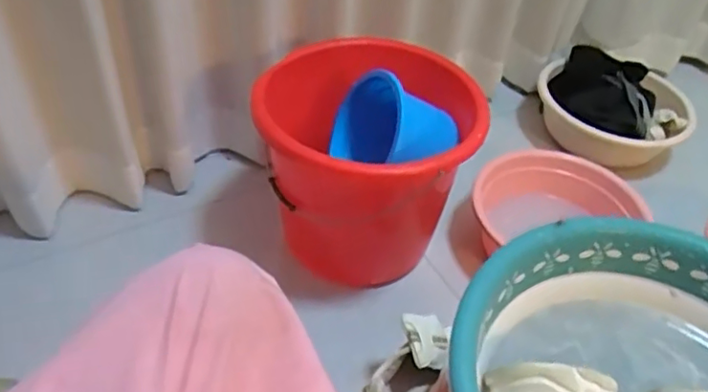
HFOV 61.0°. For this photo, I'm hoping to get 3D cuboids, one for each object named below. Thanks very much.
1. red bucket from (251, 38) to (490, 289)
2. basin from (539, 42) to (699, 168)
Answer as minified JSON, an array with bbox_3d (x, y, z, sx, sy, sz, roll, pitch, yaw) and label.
[{"bbox_3d":[0.008,-0.045,0.925,0.315,0.288,0.256,14,45,8],"label":"red bucket"},{"bbox_3d":[0.585,-0.189,1.319,0.298,0.159,0.281,3,44,-3],"label":"basin"}]

